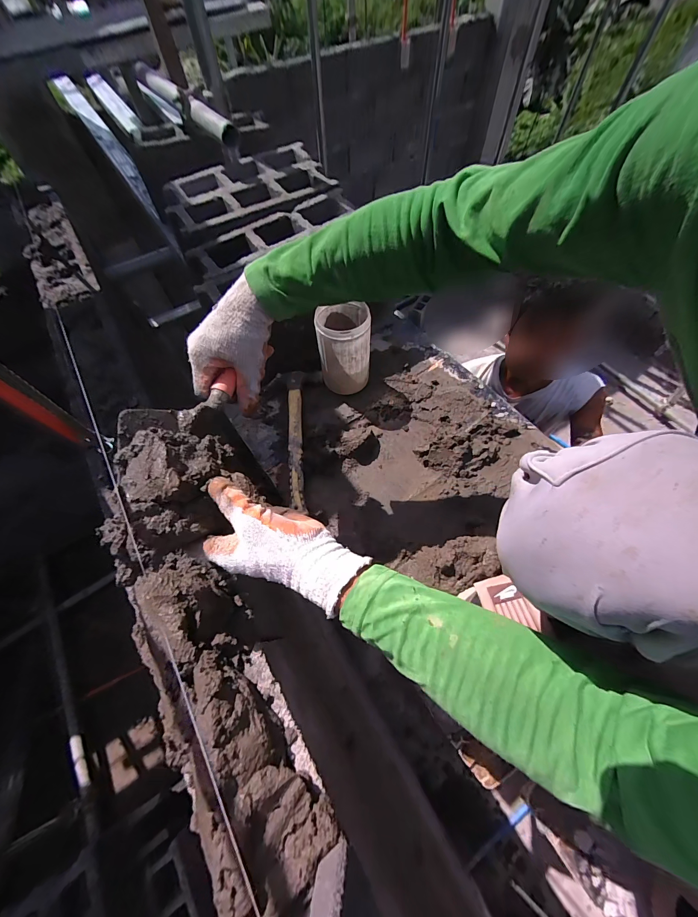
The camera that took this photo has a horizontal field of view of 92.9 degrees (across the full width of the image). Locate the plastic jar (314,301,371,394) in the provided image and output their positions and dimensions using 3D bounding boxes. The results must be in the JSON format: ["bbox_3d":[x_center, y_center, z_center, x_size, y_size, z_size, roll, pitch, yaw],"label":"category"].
[{"bbox_3d":[-0.010,-0.227,0.678,0.101,0.204,0.091,-4,61,0],"label":"plastic jar"}]

